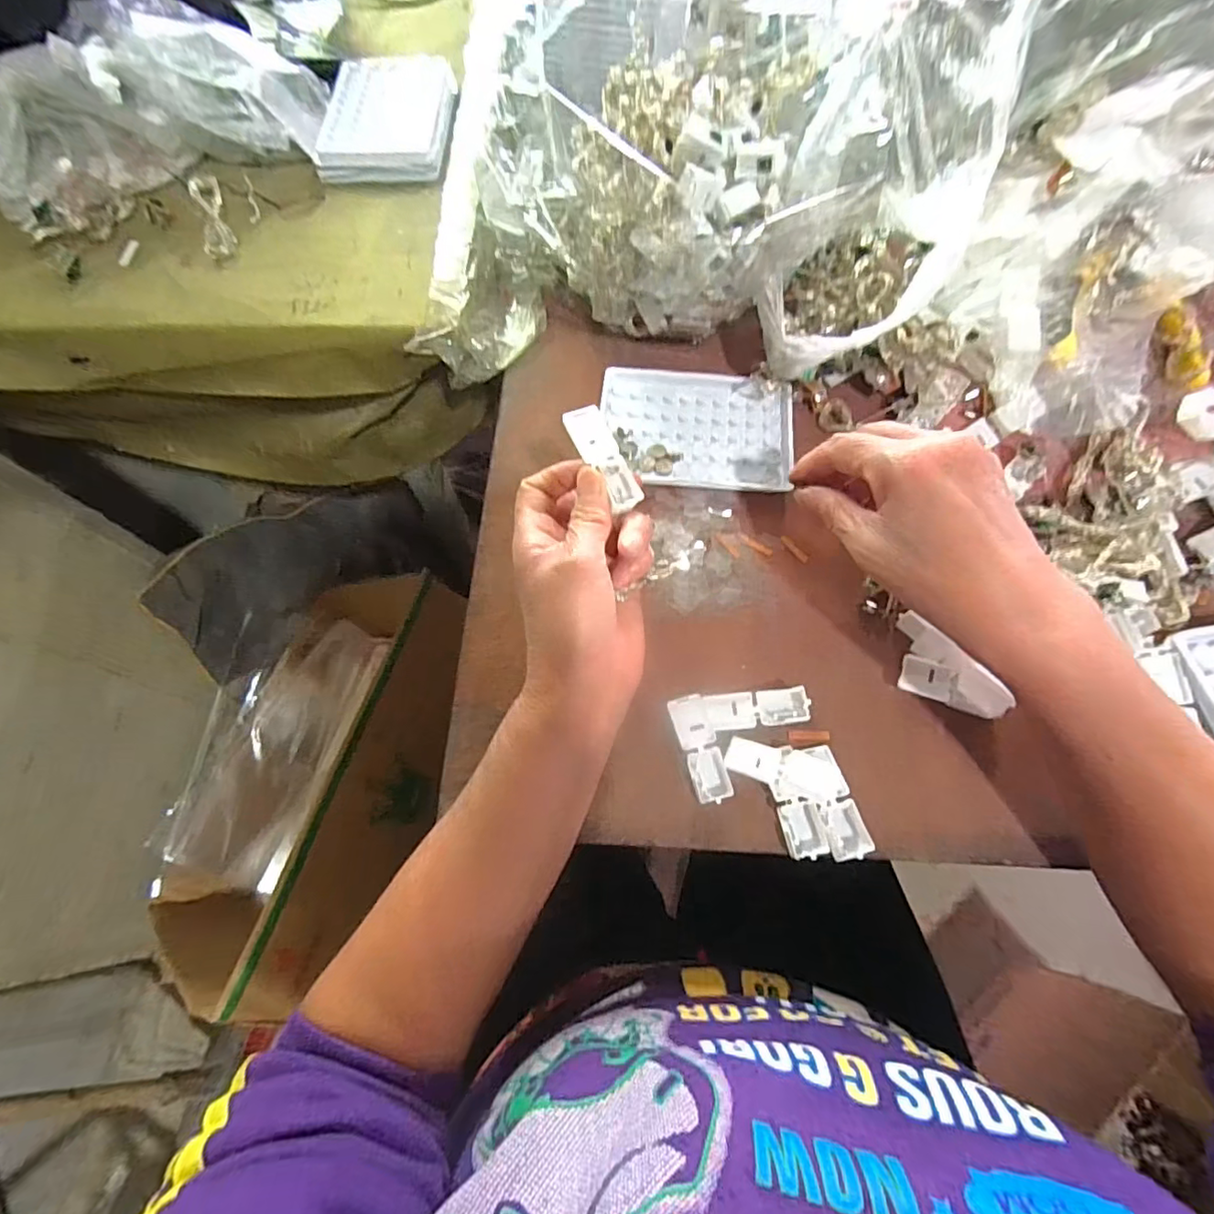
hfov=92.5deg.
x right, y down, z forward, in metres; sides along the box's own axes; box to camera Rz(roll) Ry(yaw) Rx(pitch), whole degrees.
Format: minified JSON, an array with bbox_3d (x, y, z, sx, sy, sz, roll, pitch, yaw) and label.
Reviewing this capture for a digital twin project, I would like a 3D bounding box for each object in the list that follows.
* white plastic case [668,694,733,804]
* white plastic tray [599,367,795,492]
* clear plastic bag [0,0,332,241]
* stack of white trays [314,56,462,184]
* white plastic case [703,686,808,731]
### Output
[{"bbox_3d":[0.050,0.076,0.312,0.020,0.011,0.055,-15,68,-4],"label":"white plastic case"},{"bbox_3d":[0.061,-0.125,0.399,0.127,0.008,0.097,3,68,3],"label":"white plastic tray"},{"bbox_3d":[-0.348,-0.367,0.427,0.256,0.078,0.129,-8,68,-1],"label":"clear plastic bag"},{"bbox_3d":[-0.174,-0.394,0.469,0.098,0.020,0.128,1,68,2],"label":"stack of white trays"},{"bbox_3d":[0.082,0.055,0.317,0.052,0.009,0.020,-4,68,0],"label":"white plastic case"}]

